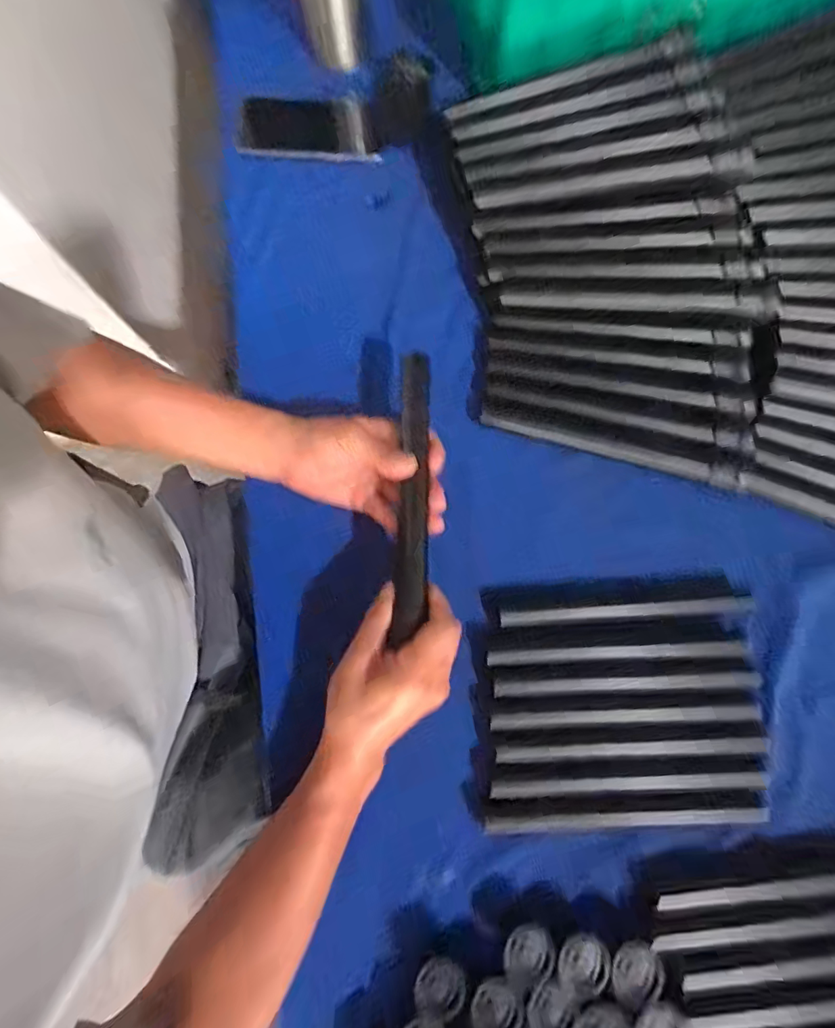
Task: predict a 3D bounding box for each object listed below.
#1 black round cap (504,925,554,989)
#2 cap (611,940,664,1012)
[{"bbox_3d":[0.082,0.324,0.343,0.035,0.012,0.033,0,79,0],"label":"black round cap"},{"bbox_3d":[0.157,0.332,0.332,0.029,0.010,0.038,32,81,6],"label":"cap"}]

